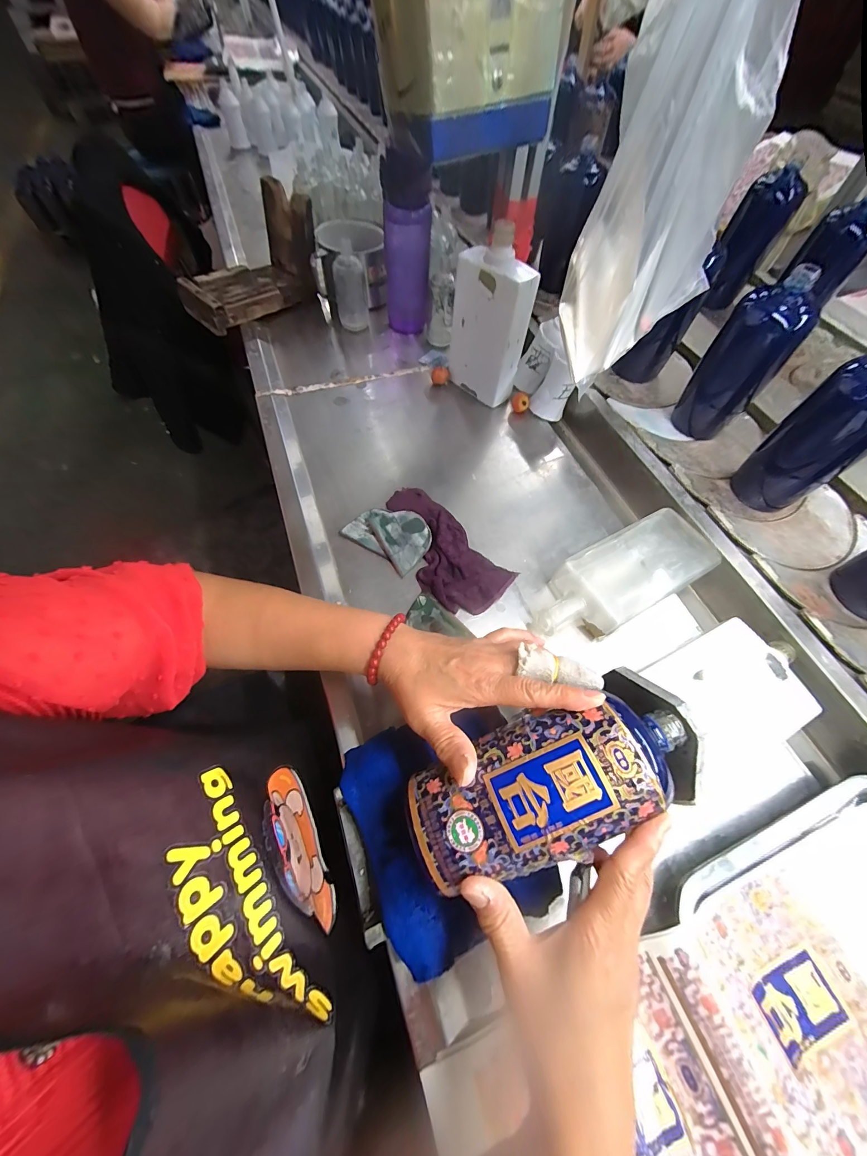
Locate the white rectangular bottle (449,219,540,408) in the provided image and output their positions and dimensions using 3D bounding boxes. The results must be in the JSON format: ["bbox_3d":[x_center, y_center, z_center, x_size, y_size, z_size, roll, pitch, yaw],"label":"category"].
[{"bbox_3d":[0.080,-0.359,0.531,0.055,0.191,0.104,-38,69,-18],"label":"white rectangular bottle"}]

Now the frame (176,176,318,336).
[{"bbox_3d":[-0.336,-0.558,0.652,0.242,0.131,0.136,-38,69,-18],"label":"frame"}]

